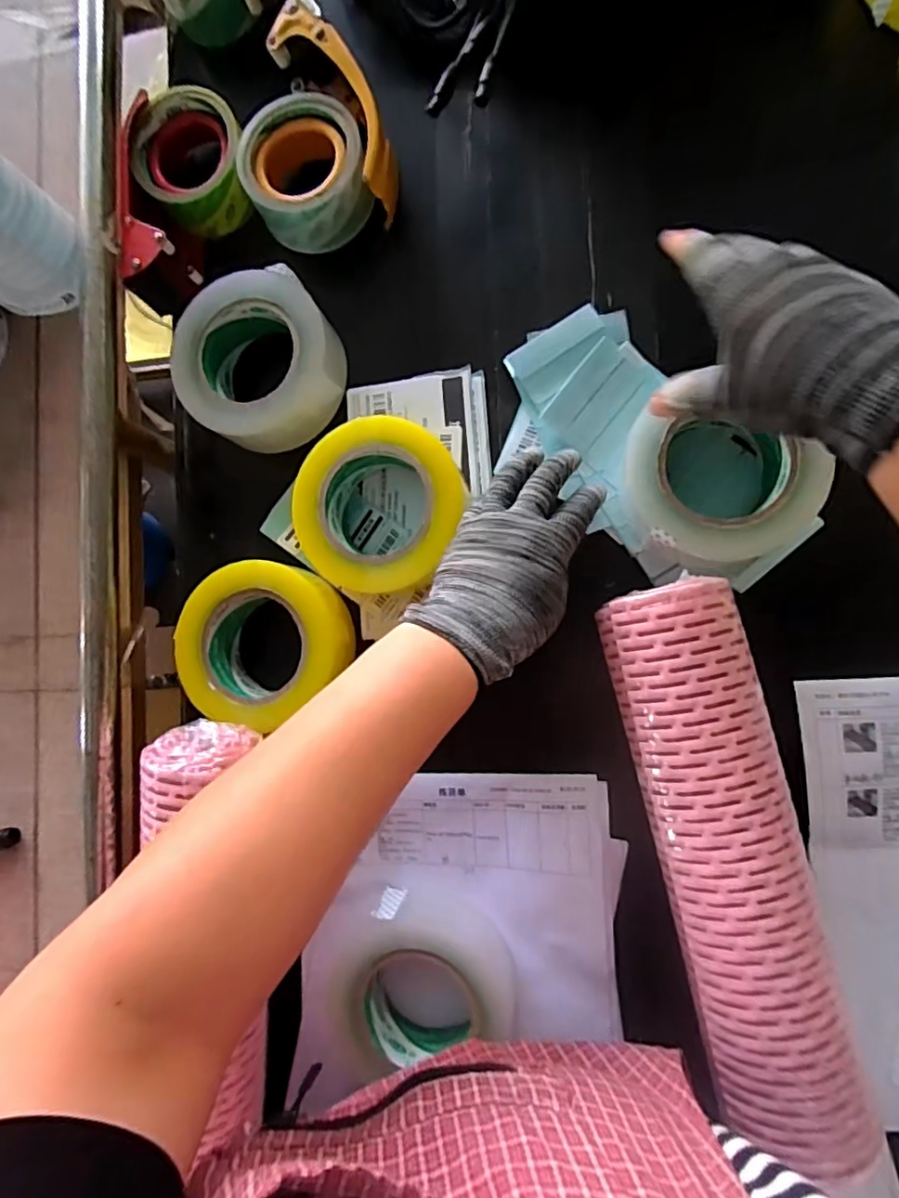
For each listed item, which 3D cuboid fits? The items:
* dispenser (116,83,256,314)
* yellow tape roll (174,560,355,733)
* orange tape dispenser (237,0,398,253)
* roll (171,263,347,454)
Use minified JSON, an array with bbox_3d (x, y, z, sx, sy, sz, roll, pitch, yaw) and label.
[{"bbox_3d":[-0.204,-0.317,0.465,0.094,0.056,0.155,-4,86,9],"label":"dispenser"},{"bbox_3d":[-0.138,0.030,0.441,0.121,0.046,0.110,-1,80,8],"label":"yellow tape roll"},{"bbox_3d":[-0.107,-0.354,0.447,0.111,0.059,0.146,-16,84,8],"label":"orange tape dispenser"},{"bbox_3d":[-0.148,-0.186,0.450,0.117,0.050,0.126,-1,80,8],"label":"roll"}]

